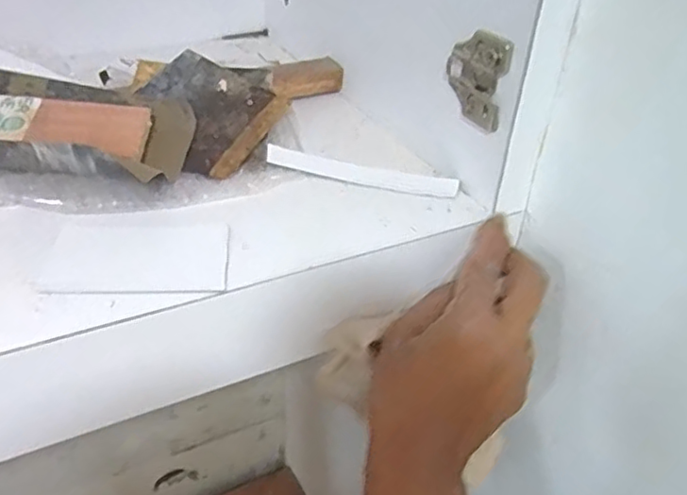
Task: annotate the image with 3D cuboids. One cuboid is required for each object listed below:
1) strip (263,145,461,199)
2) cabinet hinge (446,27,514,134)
[{"bbox_3d":[0.012,-0.051,0.420,0.128,0.007,0.023,12,37,10],"label":"strip"},{"bbox_3d":[0.079,-0.102,0.375,0.007,0.053,0.047,-15,39,-23],"label":"cabinet hinge"}]

